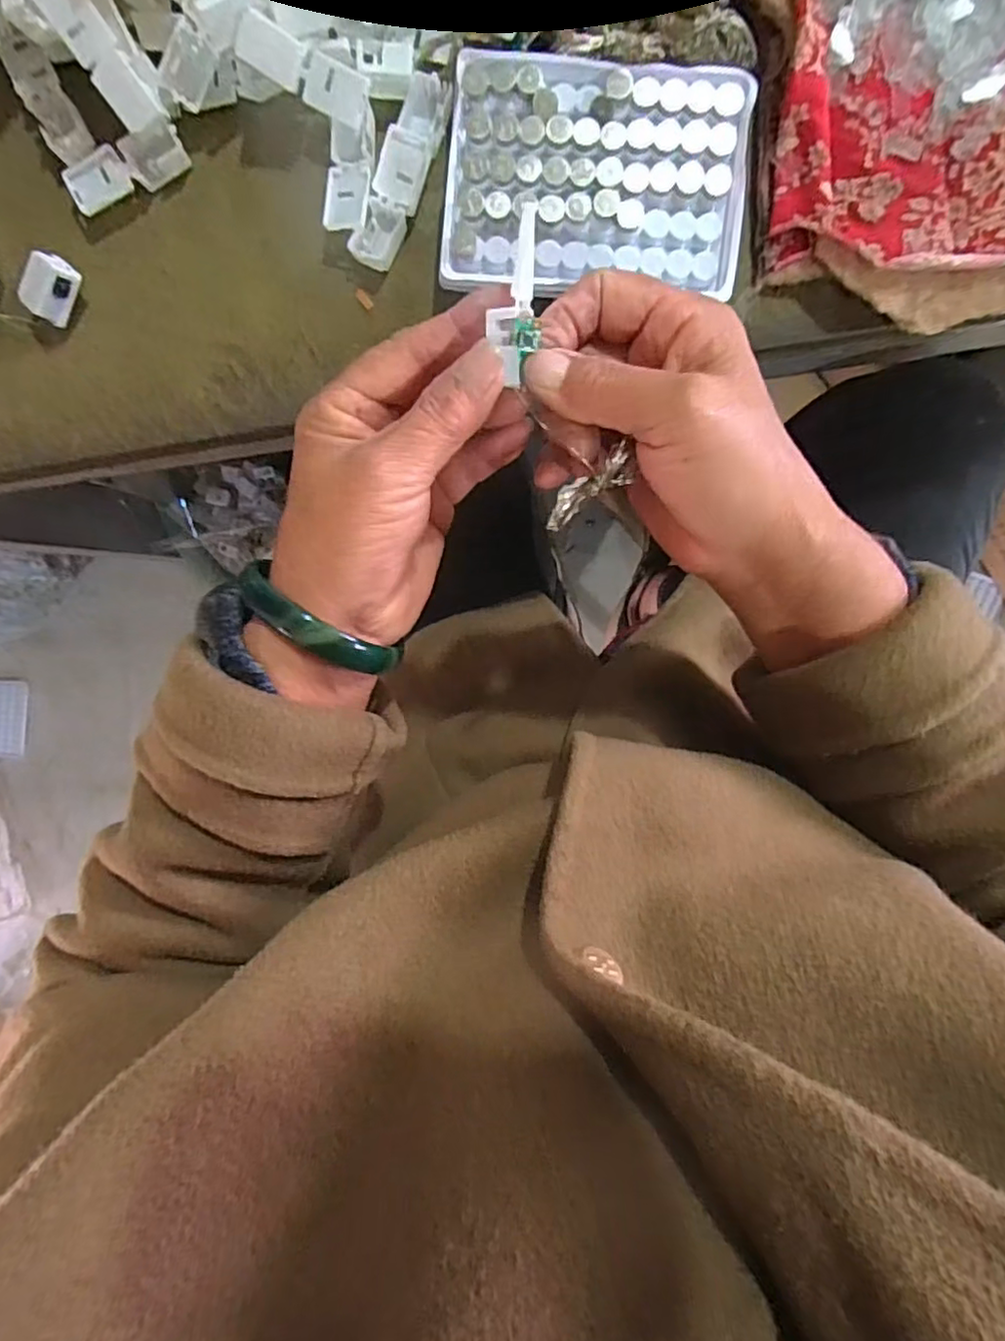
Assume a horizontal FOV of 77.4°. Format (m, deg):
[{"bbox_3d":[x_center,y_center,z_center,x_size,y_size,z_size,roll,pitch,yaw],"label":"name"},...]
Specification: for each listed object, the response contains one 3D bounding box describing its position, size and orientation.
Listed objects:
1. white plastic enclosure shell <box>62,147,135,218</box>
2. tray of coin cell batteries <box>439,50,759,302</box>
[{"bbox_3d":[-0.186,-0.225,0.289,0.028,0.004,0.020,-27,106,2],"label":"white plastic enclosure shell"},{"bbox_3d":[0.041,-0.215,0.279,0.128,0.019,0.090,4,98,2],"label":"tray of coin cell batteries"}]

